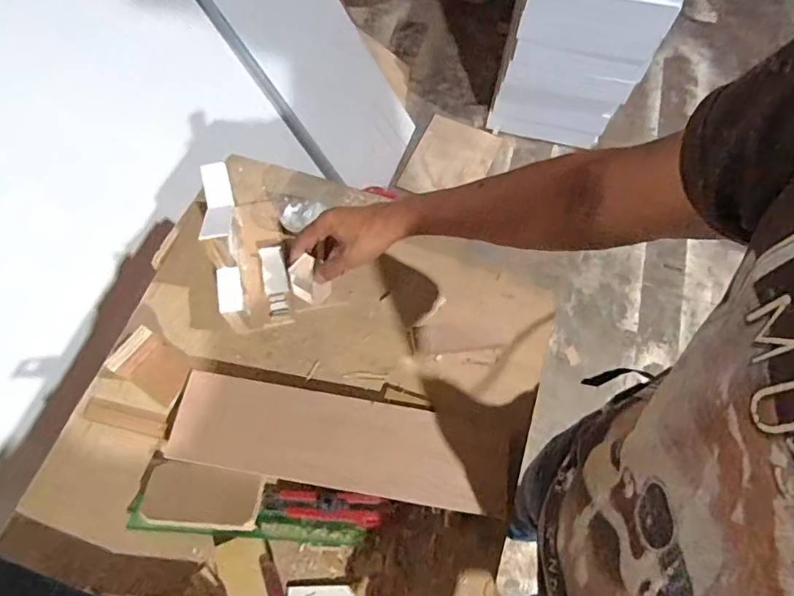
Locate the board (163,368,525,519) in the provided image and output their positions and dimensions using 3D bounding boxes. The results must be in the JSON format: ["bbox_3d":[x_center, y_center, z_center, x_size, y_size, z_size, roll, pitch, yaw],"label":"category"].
[{"bbox_3d":[-0.053,0.162,0.580,0.389,0.025,0.106,12,60,-3],"label":"board"}]

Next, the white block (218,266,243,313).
[{"bbox_3d":[-0.199,-0.010,0.604,0.026,0.011,0.055,-9,67,-4],"label":"white block"}]

